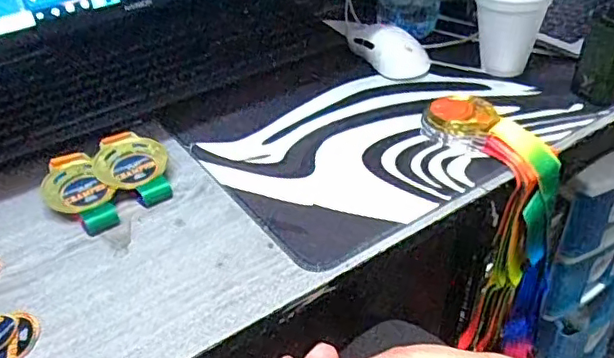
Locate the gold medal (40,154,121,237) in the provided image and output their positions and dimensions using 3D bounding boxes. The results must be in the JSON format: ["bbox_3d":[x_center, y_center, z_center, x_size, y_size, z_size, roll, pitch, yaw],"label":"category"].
[{"bbox_3d":[-0.196,0.013,0.500,0.048,0.017,0.096,-29,43,-29],"label":"gold medal"}]

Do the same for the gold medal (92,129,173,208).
[{"bbox_3d":[-0.157,-0.011,0.522,0.063,0.018,0.084,-12,37,-9],"label":"gold medal"}]

